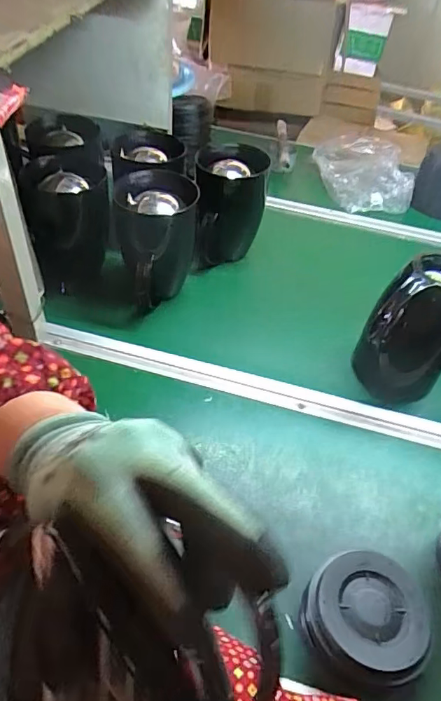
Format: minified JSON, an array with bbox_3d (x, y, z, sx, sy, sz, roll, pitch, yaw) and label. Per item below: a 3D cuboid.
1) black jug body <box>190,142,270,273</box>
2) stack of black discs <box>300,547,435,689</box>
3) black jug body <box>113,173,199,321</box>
[{"bbox_3d":[0.013,-0.254,0.892,0.121,0.186,0.132,1,45,-6],"label":"black jug body"},{"bbox_3d":[0.147,0.270,0.494,0.116,0.051,0.118,-15,49,-22],"label":"stack of black discs"},{"bbox_3d":[-0.104,-0.165,0.810,0.111,0.212,0.115,-18,50,-24],"label":"black jug body"}]

